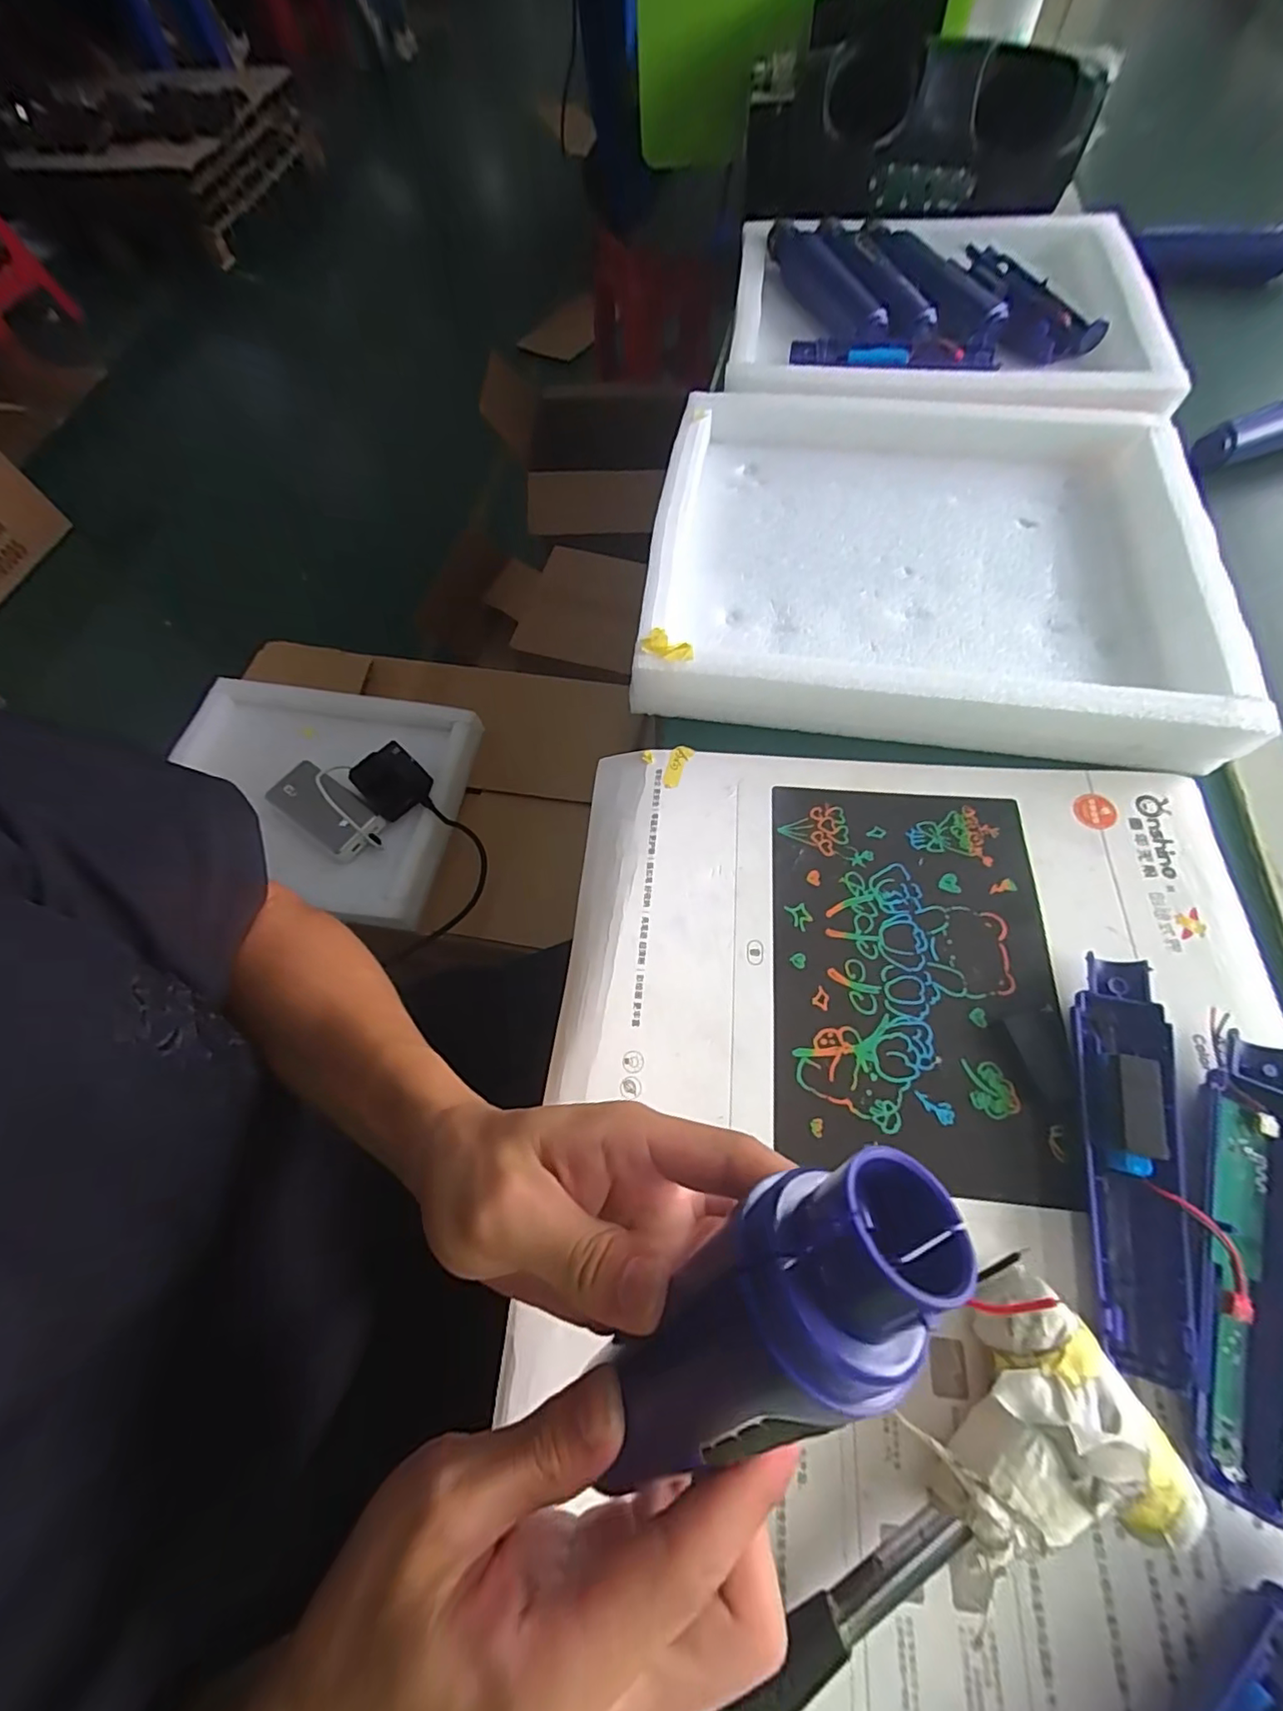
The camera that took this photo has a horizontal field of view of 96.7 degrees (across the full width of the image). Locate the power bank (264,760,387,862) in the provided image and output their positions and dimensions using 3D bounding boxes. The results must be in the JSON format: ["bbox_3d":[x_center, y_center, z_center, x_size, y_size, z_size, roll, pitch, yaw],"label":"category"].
[{"bbox_3d":[-0.376,-0.057,0.674,0.149,0.020,0.070,33,71,15],"label":"power bank"}]

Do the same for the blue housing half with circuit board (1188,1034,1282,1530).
[{"bbox_3d":[0.252,0.164,0.240,0.039,0.020,0.170,21,69,11],"label":"blue housing half with circuit board"}]

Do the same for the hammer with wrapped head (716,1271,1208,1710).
[{"bbox_3d":[0.069,0.258,0.196,0.257,0.035,0.074,-29,68,-11],"label":"hammer with wrapped head"}]

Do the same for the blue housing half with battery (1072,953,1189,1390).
[{"bbox_3d":[0.218,0.131,0.256,0.036,0.029,0.167,9,67,6],"label":"blue housing half with battery"}]

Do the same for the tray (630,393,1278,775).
[{"bbox_3d":[0.182,-0.219,0.392,0.335,0.051,0.304,6,67,5],"label":"tray"}]

